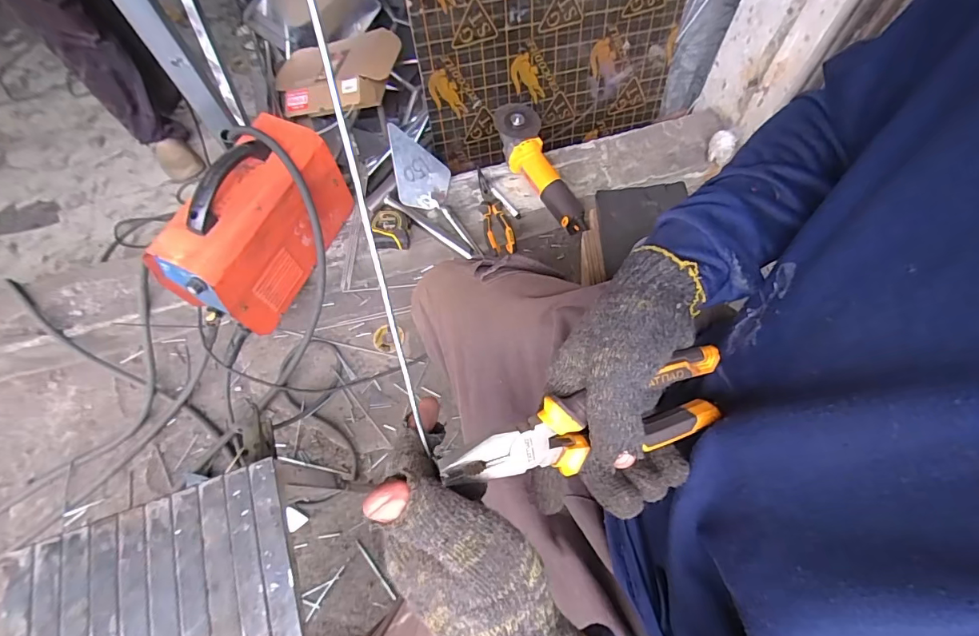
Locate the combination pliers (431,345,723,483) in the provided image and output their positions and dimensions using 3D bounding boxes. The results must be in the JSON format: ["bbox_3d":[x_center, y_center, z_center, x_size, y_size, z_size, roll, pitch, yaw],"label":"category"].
[{"bbox_3d":[0.065,0.069,0.286,0.191,0.018,0.055,-15,109,-15],"label":"combination pliers"}]

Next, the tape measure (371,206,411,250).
[{"bbox_3d":[-0.193,-0.181,0.881,0.069,0.036,0.093,-6,65,-1],"label":"tape measure"}]

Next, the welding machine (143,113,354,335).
[{"bbox_3d":[-0.408,-0.166,0.777,0.148,0.225,0.313,21,67,11],"label":"welding machine"}]

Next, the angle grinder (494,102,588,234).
[{"bbox_3d":[0.112,-0.304,0.919,0.099,0.076,0.313,-27,84,-11],"label":"angle grinder"}]

